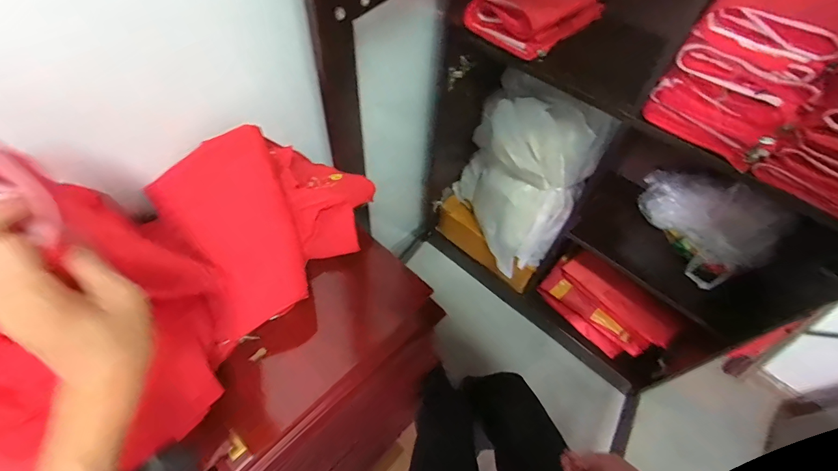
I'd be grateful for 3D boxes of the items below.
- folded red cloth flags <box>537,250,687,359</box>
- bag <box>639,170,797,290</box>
[{"bbox_3d":[0.568,0.206,1.174,0.132,0.193,0.356,-36,64,-27],"label":"folded red cloth flags"},{"bbox_3d":[0.645,-0.038,0.911,0.134,0.204,0.294,-26,61,-22],"label":"bag"}]

